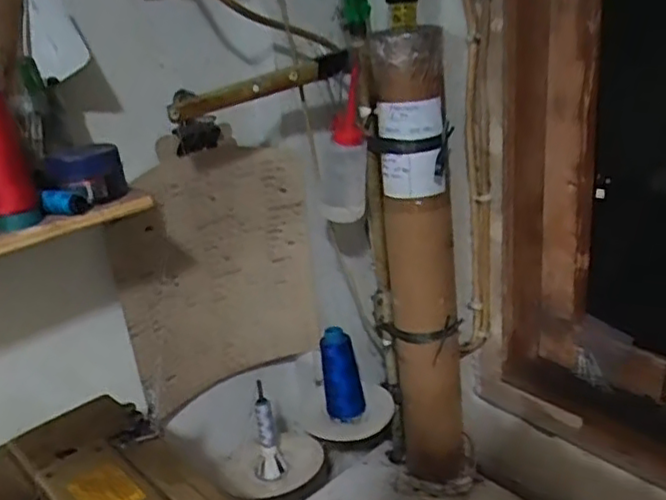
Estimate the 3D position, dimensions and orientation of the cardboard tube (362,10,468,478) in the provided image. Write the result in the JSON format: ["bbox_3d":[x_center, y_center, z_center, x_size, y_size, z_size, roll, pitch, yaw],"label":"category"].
[{"bbox_3d":[0.113,0.043,0.842,0.096,0.612,0.083,-2,23,8],"label":"cardboard tube"}]

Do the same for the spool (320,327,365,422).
[{"bbox_3d":[0.012,0.158,0.851,0.049,0.114,0.039,-5,23,1],"label":"spool"}]

